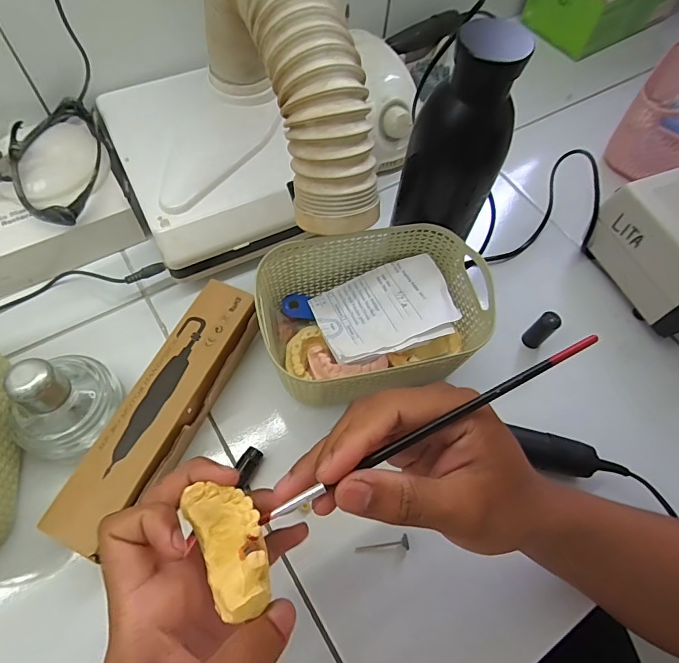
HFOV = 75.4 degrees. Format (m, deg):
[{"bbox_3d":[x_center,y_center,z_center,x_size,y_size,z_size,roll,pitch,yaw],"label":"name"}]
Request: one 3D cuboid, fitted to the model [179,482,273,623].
[{"bbox_3d":[-0.053,0.106,0.218,0.030,0.017,0.063,-26,56,-16],"label":"model"}]

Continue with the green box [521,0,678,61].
[{"bbox_3d":[0.388,-0.486,0.634,0.234,0.069,0.122,-32,69,-19],"label":"green box"}]

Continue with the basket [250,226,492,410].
[{"bbox_3d":[0.027,-0.010,0.357,0.170,0.073,0.129,-13,64,-11],"label":"basket"}]

